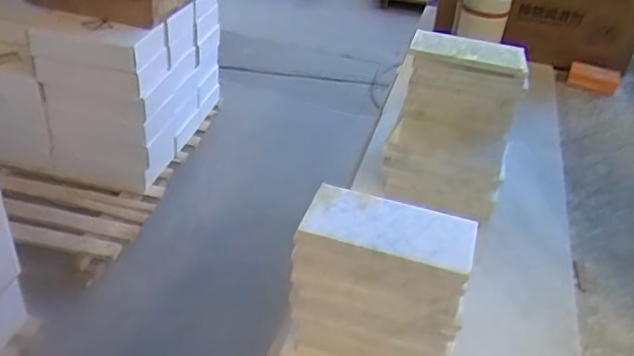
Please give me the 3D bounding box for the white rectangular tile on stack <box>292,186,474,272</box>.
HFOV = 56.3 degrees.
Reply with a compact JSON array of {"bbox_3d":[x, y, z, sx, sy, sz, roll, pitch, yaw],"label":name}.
[{"bbox_3d":[0.065,0.045,0.540,0.151,0.016,0.067,15,39,13],"label":"white rectangular tile on stack"}]

